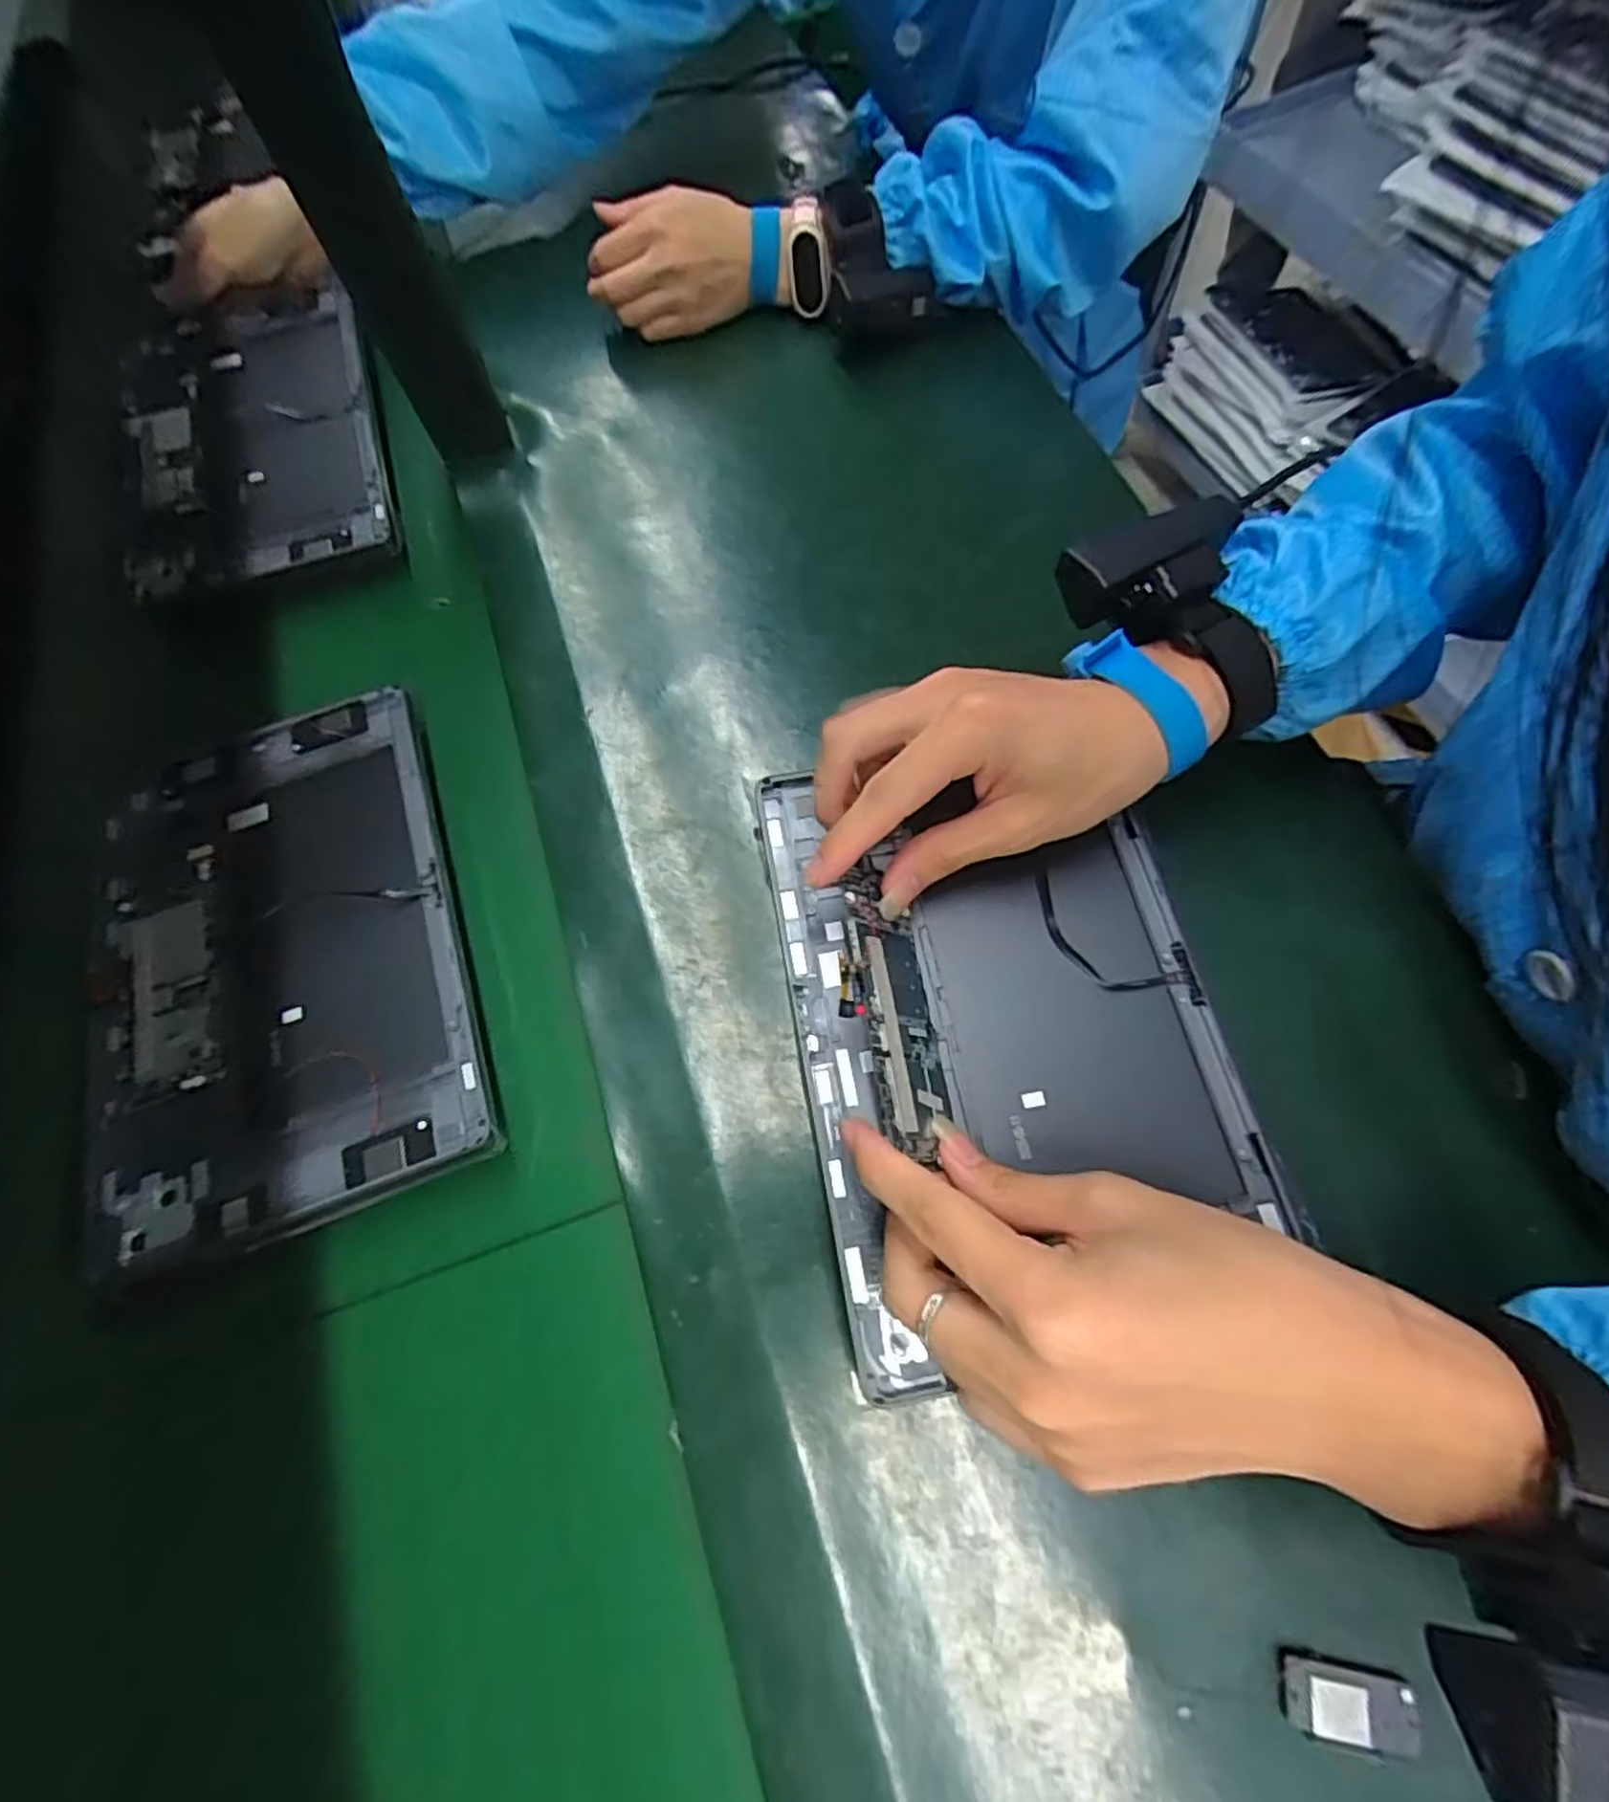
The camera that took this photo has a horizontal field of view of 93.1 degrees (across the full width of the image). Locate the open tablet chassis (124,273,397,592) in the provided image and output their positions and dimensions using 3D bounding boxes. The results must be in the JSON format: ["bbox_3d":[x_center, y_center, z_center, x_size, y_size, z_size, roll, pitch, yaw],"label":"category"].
[{"bbox_3d":[-0.348,-0.294,0.480,0.154,0.012,0.225,-14,74,-2],"label":"open tablet chassis"}]

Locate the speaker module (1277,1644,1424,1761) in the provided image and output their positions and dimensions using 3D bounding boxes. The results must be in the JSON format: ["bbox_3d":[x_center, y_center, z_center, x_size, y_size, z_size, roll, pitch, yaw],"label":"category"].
[{"bbox_3d":[0.175,0.259,0.246,0.041,0.006,0.020,7,64,8],"label":"speaker module"}]

